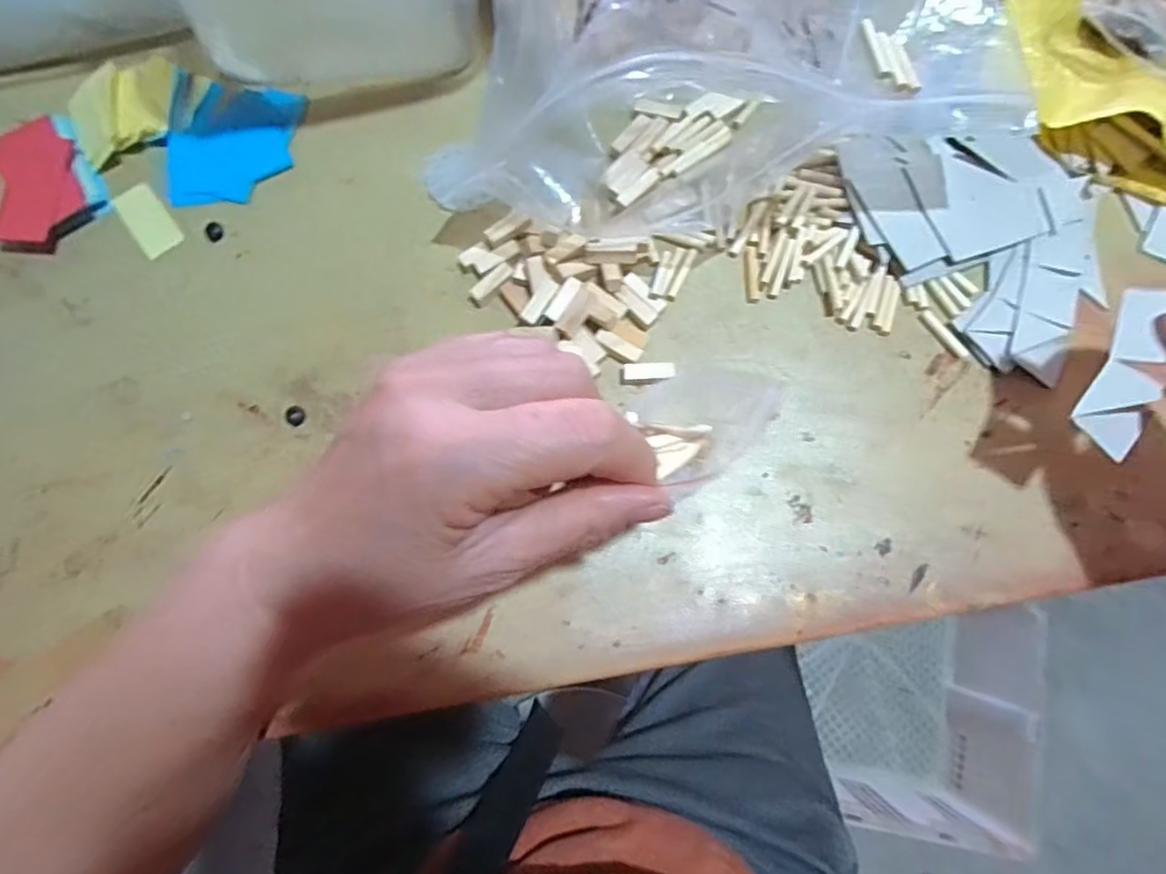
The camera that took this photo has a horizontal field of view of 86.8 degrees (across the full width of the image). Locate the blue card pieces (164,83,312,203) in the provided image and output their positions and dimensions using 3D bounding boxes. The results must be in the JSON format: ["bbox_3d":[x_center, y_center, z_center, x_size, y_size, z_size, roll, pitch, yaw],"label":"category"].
[{"bbox_3d":[-0.197,-0.165,0.347,0.066,0.004,0.079,6,78,1],"label":"blue card pieces"}]

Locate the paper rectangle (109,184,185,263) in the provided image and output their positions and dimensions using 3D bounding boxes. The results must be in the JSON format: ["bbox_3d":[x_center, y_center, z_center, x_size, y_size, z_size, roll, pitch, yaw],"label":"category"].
[{"bbox_3d":[-0.236,-0.118,0.333,0.022,0.004,0.047,-40,81,-8],"label":"paper rectangle"}]

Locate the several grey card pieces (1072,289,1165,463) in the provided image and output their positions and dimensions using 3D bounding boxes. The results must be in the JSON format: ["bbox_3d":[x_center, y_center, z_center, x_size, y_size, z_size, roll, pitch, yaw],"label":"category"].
[{"bbox_3d":[0.224,-0.028,0.253,0.029,0.007,0.069,15,95,3],"label":"several grey card pieces"}]

